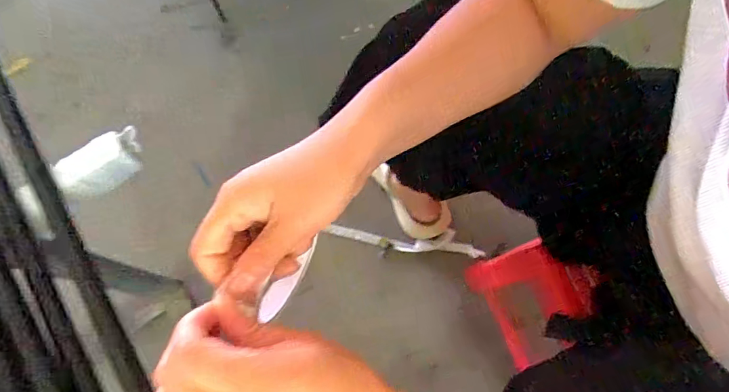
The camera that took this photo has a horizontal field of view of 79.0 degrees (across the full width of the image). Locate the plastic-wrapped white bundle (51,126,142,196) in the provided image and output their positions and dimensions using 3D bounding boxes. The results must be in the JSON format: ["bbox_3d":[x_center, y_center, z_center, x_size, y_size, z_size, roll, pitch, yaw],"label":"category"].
[{"bbox_3d":[-0.210,-0.026,0.355,0.064,0.027,0.030,-35,73,-10],"label":"plastic-wrapped white bundle"}]

